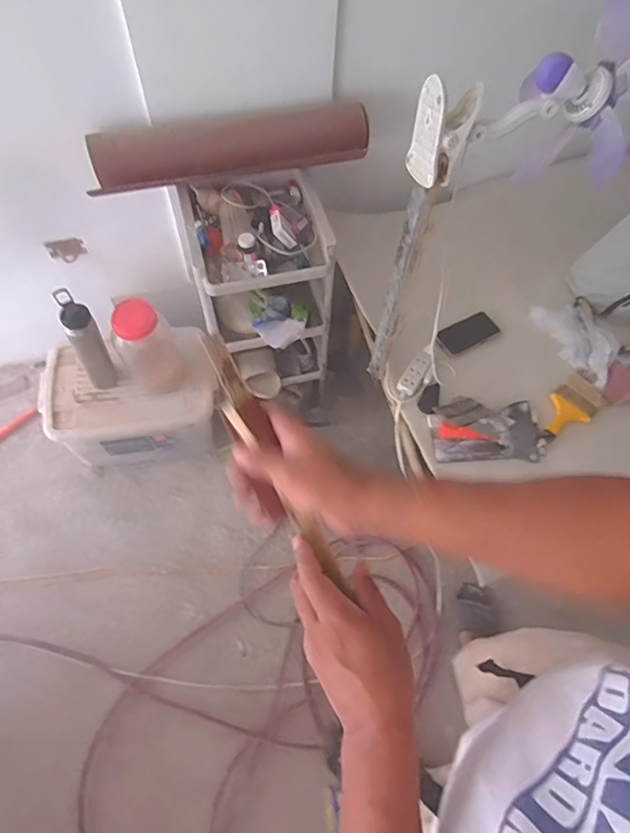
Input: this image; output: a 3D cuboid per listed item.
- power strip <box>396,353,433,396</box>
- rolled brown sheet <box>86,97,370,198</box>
[{"bbox_3d":[0.235,-0.098,1.202,0.044,0.028,0.110,32,64,15],"label":"power strip"},{"bbox_3d":[-0.186,-0.611,1.174,0.629,0.108,0.102,-14,62,-11],"label":"rolled brown sheet"}]

